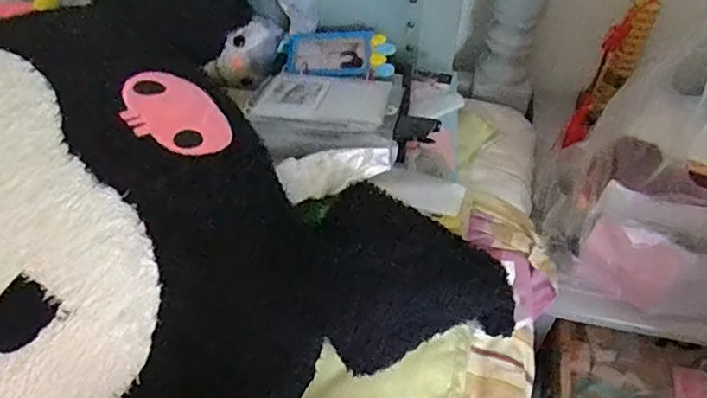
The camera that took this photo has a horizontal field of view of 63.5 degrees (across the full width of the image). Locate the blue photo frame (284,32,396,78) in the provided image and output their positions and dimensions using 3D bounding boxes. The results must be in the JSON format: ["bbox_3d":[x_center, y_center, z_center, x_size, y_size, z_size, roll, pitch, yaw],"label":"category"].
[{"bbox_3d":[-0.017,-0.179,0.711,0.132,0.024,0.082,3,50,2],"label":"blue photo frame"}]

